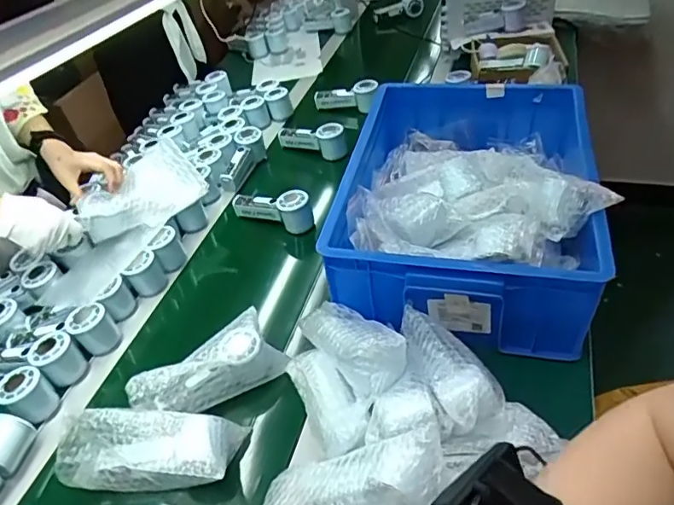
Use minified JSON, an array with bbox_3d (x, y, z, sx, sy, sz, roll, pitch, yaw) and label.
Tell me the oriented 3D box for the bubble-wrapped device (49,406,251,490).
[{"bbox_3d":[-0.222,0.235,0.631,0.201,0.065,0.076,-4,43,4],"label":"bubble-wrapped device"}]

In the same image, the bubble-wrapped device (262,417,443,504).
[{"bbox_3d":[0.013,0.227,0.534,0.206,0.044,0.081,-26,38,22],"label":"bubble-wrapped device"}]

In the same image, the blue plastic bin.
[{"bbox_3d":[0.206,-0.094,0.820,0.365,0.163,0.477,7,44,15],"label":"blue plastic bin"}]

